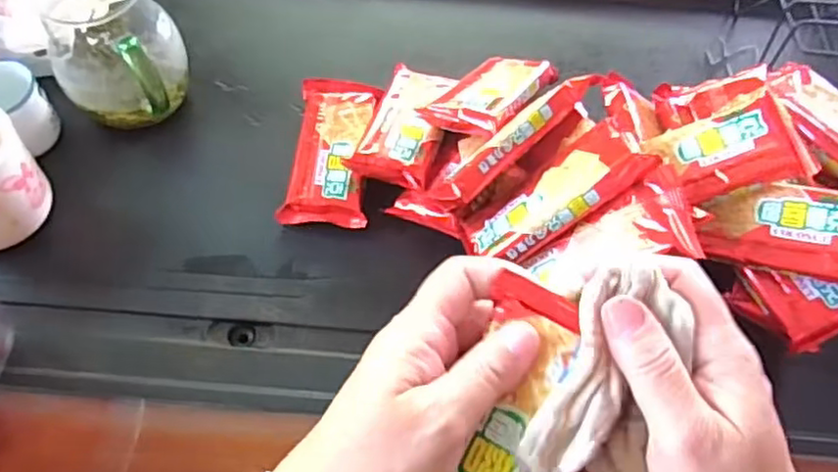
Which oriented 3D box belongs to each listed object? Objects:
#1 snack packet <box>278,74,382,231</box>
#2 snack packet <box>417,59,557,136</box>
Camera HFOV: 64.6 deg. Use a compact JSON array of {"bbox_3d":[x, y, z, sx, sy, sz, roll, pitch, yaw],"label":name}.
[{"bbox_3d":[-0.060,-0.061,0.466,0.056,0.028,0.121,5,59,1],"label":"snack packet"},{"bbox_3d":[0.055,-0.098,0.464,0.056,0.020,0.114,20,42,29],"label":"snack packet"}]

